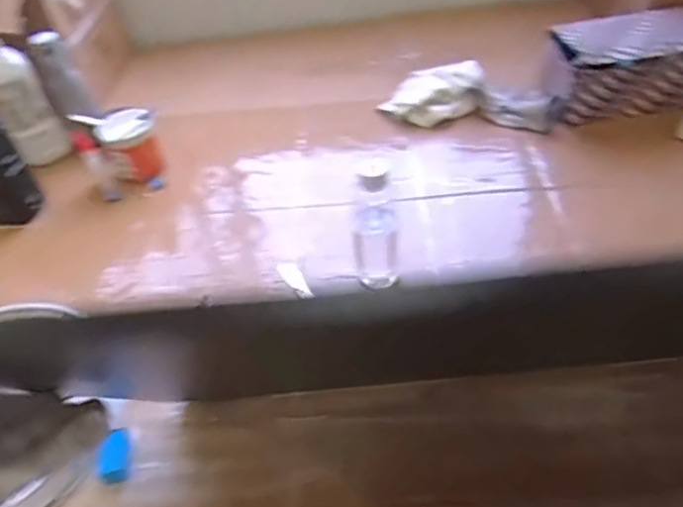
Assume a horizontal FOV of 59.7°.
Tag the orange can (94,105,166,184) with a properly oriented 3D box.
[{"bbox_3d":[-0.361,-0.183,1.035,0.093,0.112,0.085,-4,45,4],"label":"orange can"}]

